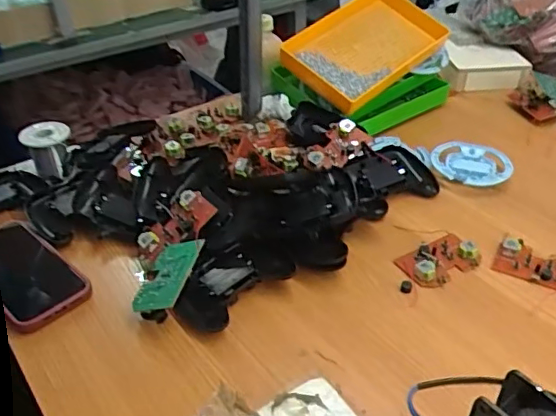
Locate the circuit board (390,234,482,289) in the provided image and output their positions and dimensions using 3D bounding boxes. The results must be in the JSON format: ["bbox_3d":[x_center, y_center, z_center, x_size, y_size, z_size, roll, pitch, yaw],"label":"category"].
[{"bbox_3d":[0.181,0.057,0.632,0.086,0.015,0.054,-18,41,-22],"label":"circuit board"}]

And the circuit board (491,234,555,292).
[{"bbox_3d":[0.289,0.062,0.625,0.089,0.013,0.057,19,41,23],"label":"circuit board"}]

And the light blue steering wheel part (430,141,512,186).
[{"bbox_3d":[0.265,-0.060,0.777,0.104,0.019,0.089,7,38,9],"label":"light blue steering wheel part"}]

